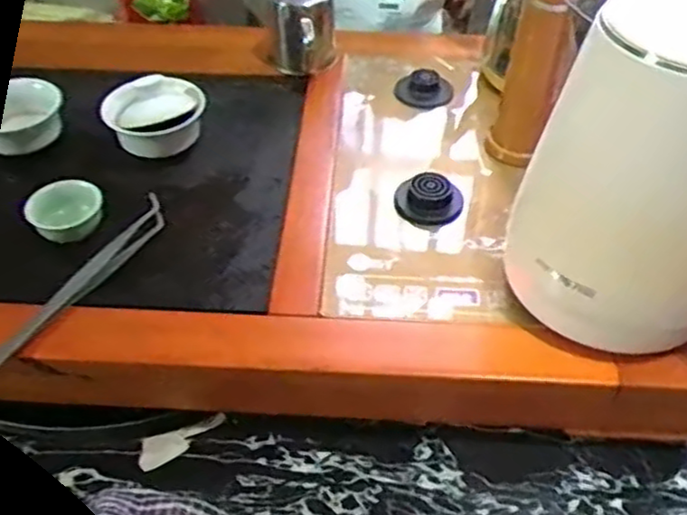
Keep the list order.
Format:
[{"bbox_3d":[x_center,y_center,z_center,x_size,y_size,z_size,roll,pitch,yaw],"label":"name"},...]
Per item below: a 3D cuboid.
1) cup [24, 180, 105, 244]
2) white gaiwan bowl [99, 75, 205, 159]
[{"bbox_3d":[-0.234,-0.039,0.606,0.059,0.027,0.049,-22,50,-21],"label":"cup"},{"bbox_3d":[-0.179,-0.138,0.680,0.091,0.049,0.086,0,46,0],"label":"white gaiwan bowl"}]

